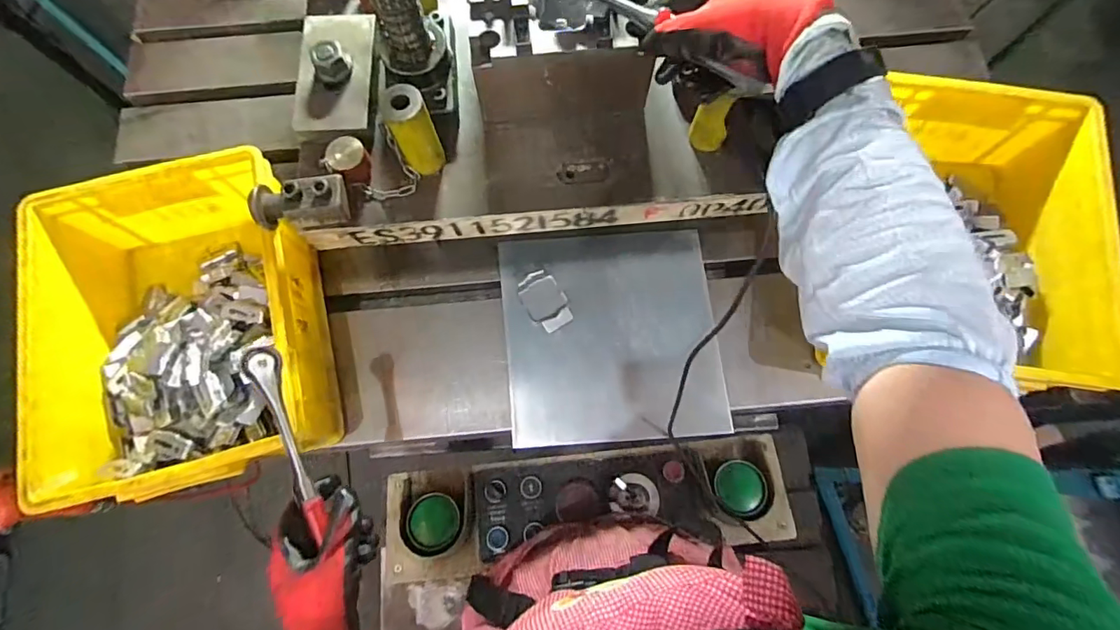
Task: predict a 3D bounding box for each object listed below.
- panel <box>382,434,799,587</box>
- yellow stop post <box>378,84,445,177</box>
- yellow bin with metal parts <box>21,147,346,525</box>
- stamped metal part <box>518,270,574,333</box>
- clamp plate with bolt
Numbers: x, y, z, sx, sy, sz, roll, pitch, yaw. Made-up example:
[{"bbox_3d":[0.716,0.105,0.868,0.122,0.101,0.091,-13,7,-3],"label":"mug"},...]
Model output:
[{"bbox_3d":[0.038,0.268,0.709,0.549,0.103,0.137,-6,75,-2],"label":"panel"},{"bbox_3d":[-0.143,-0.178,0.503,0.041,0.098,0.043,0,75,0],"label":"yellow stop post"},{"bbox_3d":[-0.415,0.018,0.574,0.259,0.144,0.338,-15,75,-4],"label":"yellow bin with metal parts"},{"bbox_3d":[-0.019,-0.017,0.635,0.052,0.007,0.076,-24,76,-6],"label":"stamped metal part"},{"bbox_3d":[-0.243,-0.269,0.549,0.086,0.038,0.166,-2,75,-1],"label":"clamp plate with bolt"}]

